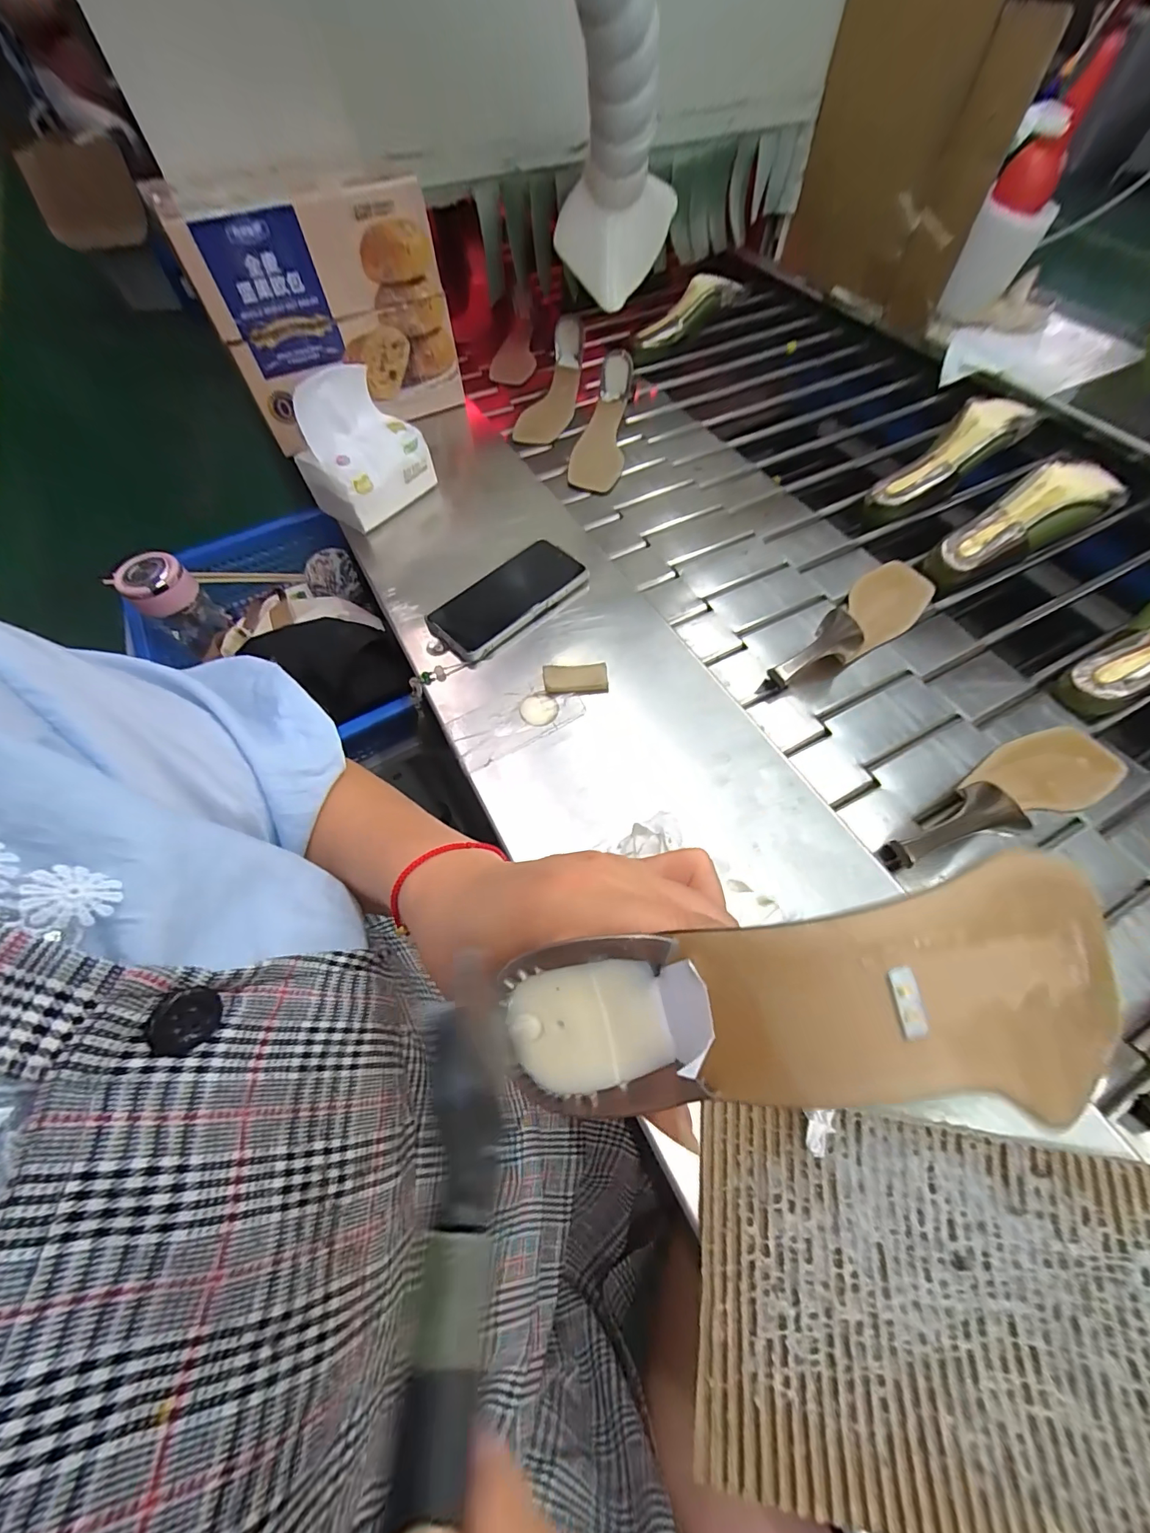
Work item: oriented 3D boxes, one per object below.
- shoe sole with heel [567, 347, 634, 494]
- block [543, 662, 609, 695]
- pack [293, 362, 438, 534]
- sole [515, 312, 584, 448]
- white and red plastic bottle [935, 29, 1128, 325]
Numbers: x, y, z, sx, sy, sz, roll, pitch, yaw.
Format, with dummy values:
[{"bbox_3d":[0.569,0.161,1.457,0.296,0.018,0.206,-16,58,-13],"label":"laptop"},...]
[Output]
[{"bbox_3d":[0.038,-0.505,0.705,0.075,0.070,0.248,5,61,4],"label":"shoe sole with heel"},{"bbox_3d":[0.001,-0.082,0.455,0.058,0.010,0.030,-7,61,-3],"label":"block"},{"bbox_3d":[-0.241,-0.357,0.544,0.095,0.108,0.119,31,65,16],"label":"pack"},{"bbox_3d":[-0.032,-0.611,0.773,0.079,0.035,0.259,11,76,7],"label":"sole"},{"bbox_3d":[0.643,-0.805,0.701,0.087,0.265,0.099,34,62,15],"label":"white and red plastic bottle"}]

